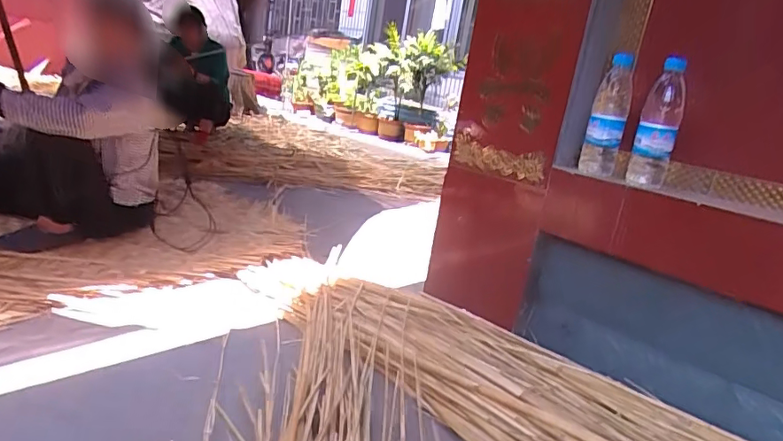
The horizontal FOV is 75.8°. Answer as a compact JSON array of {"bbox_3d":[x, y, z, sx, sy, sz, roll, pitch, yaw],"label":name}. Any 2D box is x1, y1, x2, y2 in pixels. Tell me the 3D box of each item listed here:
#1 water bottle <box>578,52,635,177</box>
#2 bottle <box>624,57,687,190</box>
[{"bbox_3d":[0.396,-0.187,0.916,0.065,0.210,0.056,15,17,18],"label":"water bottle"},{"bbox_3d":[0.455,-0.162,0.859,0.063,0.212,0.055,18,18,27],"label":"bottle"}]

